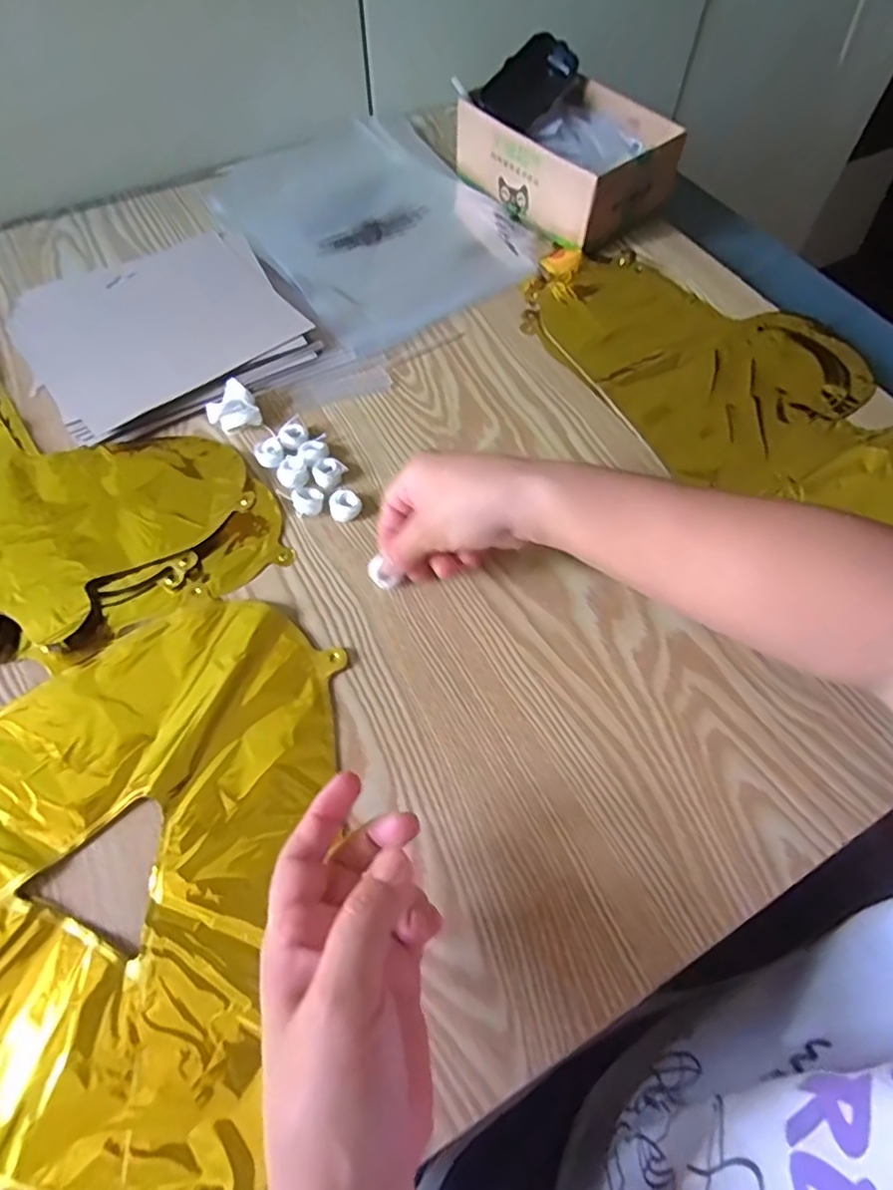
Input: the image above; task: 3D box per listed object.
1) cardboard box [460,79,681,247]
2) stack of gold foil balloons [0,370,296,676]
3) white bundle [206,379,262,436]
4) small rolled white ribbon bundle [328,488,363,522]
[{"bbox_3d":[0.116,-0.416,0.584,0.134,0.064,0.180,-34,67,-18],"label":"cardboard box"},{"bbox_3d":[-0.334,-0.130,0.462,0.276,0.014,0.427,-28,65,-16],"label":"stack of gold foil balloons"},{"bbox_3d":[-0.160,-0.140,0.461,0.032,0.018,0.031,38,66,18],"label":"white bundle"},{"bbox_3d":[-0.071,-0.062,0.431,0.022,0.009,0.023,-10,62,-7],"label":"small rolled white ribbon bundle"}]

